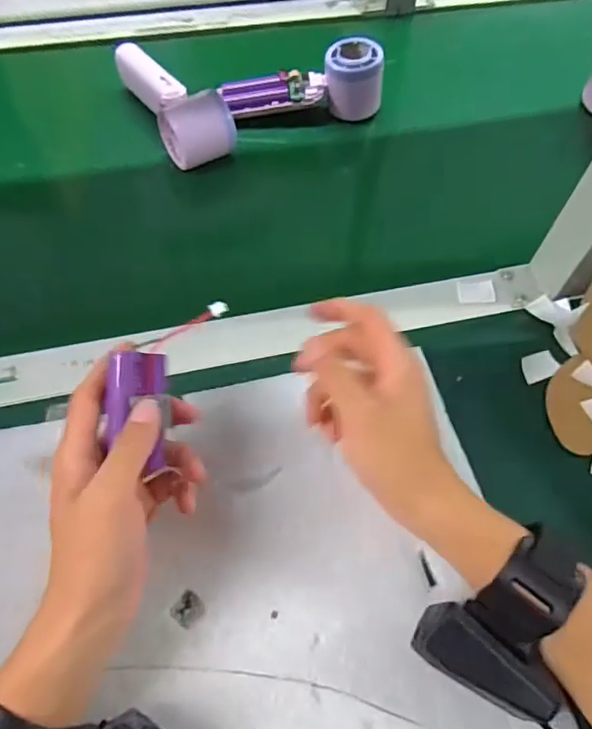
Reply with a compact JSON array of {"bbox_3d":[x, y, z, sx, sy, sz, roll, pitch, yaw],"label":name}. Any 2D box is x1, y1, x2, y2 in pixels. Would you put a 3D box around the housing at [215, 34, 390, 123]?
[{"bbox_3d":[0.007,-0.277,0.540,0.155,0.061,0.051,-8,61,-5],"label":"housing"}]

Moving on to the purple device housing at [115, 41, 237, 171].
[{"bbox_3d":[-0.119,-0.258,0.526,0.061,0.077,0.160,-25,64,-13],"label":"purple device housing"}]

